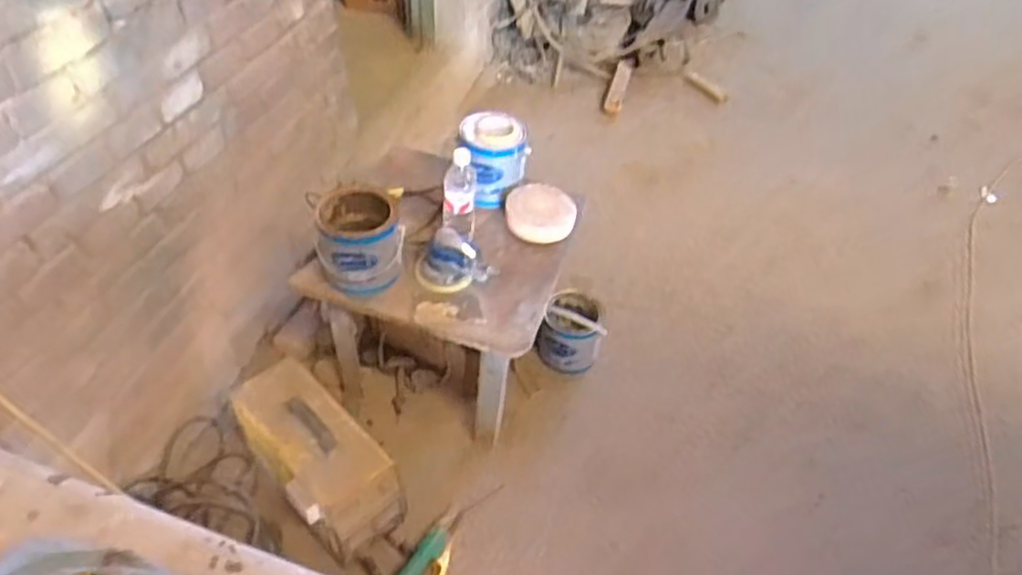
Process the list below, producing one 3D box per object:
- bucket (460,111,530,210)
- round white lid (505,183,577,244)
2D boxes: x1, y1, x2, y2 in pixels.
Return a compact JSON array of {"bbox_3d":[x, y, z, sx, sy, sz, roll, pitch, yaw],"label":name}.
[{"bbox_3d":[-0.040,-0.282,1.631,0.154,0.144,0.172,1,45,-1],"label":"bucket"},{"bbox_3d":[0.065,-0.166,1.580,0.153,0.046,0.151,5,45,3],"label":"round white lid"}]

